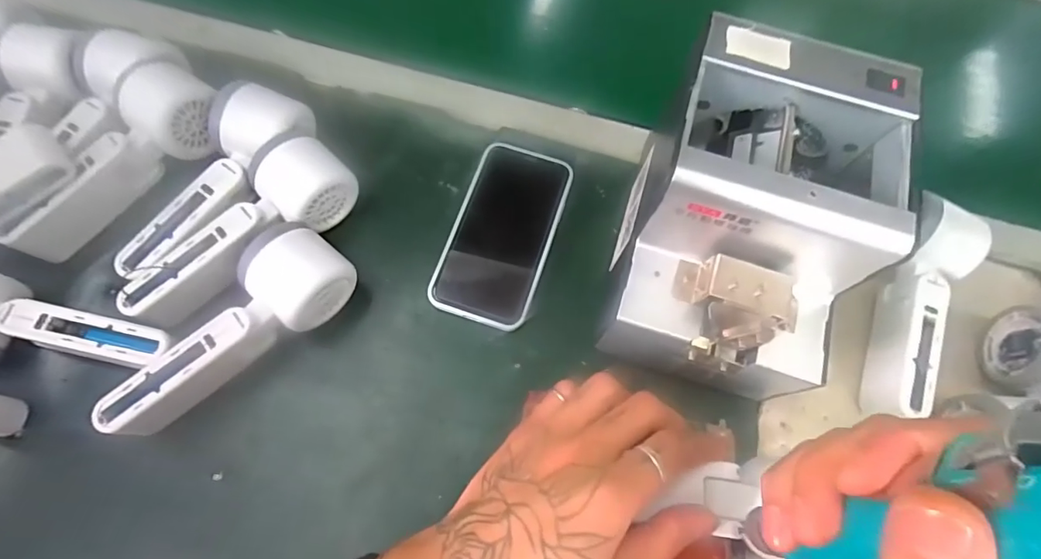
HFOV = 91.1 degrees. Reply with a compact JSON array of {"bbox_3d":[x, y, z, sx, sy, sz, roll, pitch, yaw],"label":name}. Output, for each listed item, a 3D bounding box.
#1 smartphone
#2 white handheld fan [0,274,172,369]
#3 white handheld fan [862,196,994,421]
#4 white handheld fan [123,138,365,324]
[{"bbox_3d":[-0.013,-0.036,0.388,0.074,0.010,0.142,17,70,5],"label":"smartphone"},{"bbox_3d":[-0.299,0.031,0.317,0.150,0.047,0.056,13,70,3],"label":"white handheld fan"},{"bbox_3d":[0.282,0.025,0.359,0.056,0.053,0.157,19,70,5],"label":"white handheld fan"},{"bbox_3d":[-0.193,-0.032,0.359,0.058,0.050,0.166,43,74,13],"label":"white handheld fan"}]

